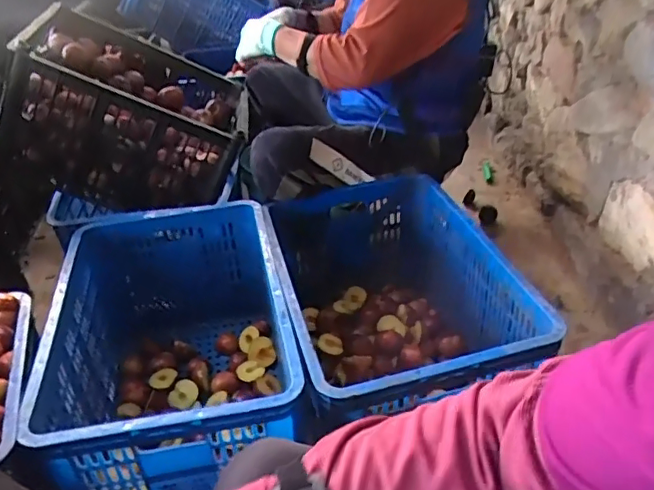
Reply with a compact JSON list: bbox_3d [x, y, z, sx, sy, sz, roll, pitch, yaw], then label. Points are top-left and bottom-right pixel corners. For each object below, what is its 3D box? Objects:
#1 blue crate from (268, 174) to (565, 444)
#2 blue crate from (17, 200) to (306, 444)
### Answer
[{"bbox_3d":[0.107,0.131,1.077,0.378,0.327,0.576,-7,35,-10],"label":"blue crate"},{"bbox_3d":[-0.270,0.204,1.037,0.381,0.352,0.582,-8,36,-11],"label":"blue crate"}]

